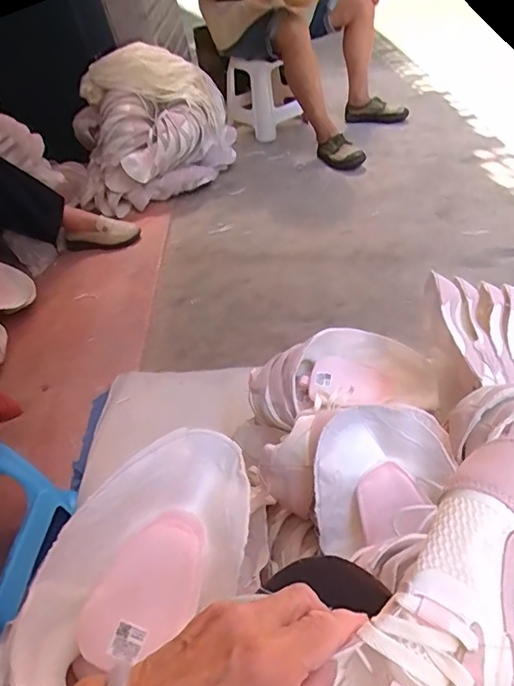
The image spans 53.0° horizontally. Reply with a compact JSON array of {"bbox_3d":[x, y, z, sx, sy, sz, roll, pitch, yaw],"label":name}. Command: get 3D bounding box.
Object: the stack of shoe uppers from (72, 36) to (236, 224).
[{"bbox_3d":[-0.350,-0.708,1.688,0.528,0.381,0.378,-8,40,-1],"label":"stack of shoe uppers"}]

